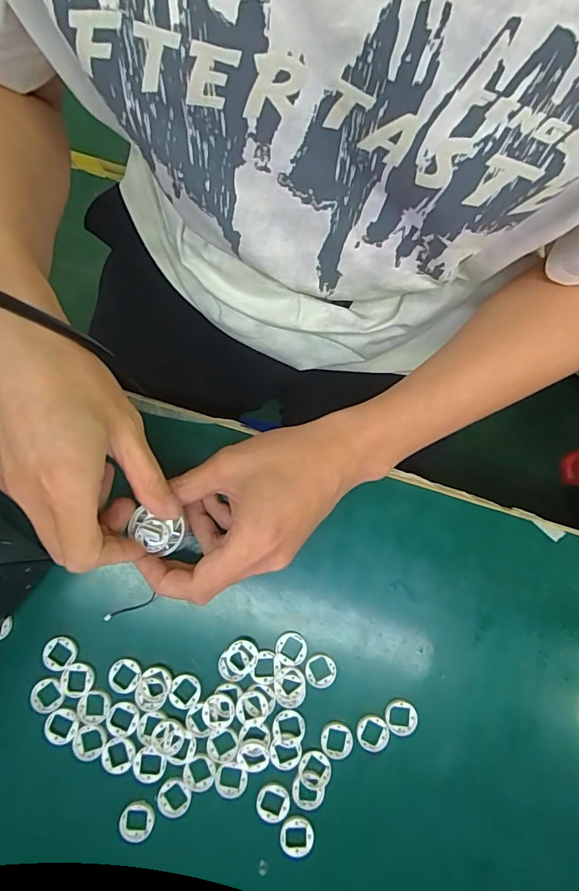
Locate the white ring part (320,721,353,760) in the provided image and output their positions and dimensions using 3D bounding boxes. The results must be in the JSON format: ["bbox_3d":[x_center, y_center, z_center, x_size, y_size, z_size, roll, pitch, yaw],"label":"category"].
[{"bbox_3d":[0.032,0.202,0.318,0.022,0.004,0.022,0,80,-1],"label":"white ring part"}]

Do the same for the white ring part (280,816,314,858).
[{"bbox_3d":[0.005,0.259,0.309,0.021,0.004,0.024,18,80,2],"label":"white ring part"}]

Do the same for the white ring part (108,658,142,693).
[{"bbox_3d":[-0.113,0.159,0.322,0.021,0.004,0.021,13,80,1],"label":"white ring part"}]

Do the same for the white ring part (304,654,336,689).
[{"bbox_3d":[0.022,0.158,0.327,0.021,0.004,0.022,0,80,-1],"label":"white ring part"}]

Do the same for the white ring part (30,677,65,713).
[{"bbox_3d":[-0.166,0.172,0.320,0.023,0.004,0.021,0,80,-1],"label":"white ring part"}]

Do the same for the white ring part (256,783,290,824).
[{"bbox_3d":[-0.011,0.237,0.309,0.022,0.004,0.022,0,80,-1],"label":"white ring part"}]

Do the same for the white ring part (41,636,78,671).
[{"bbox_3d":[-0.159,0.144,0.322,0.024,0.004,0.021,-21,81,-5],"label":"white ring part"}]

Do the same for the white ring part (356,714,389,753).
[{"bbox_3d":[0.057,0.198,0.321,0.021,0.004,0.022,0,80,-1],"label":"white ring part"}]

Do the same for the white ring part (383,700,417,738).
[{"bbox_3d":[0.077,0.188,0.323,0.022,0.004,0.023,0,80,-1],"label":"white ring part"}]

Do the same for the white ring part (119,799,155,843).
[{"bbox_3d":[-0.101,0.249,0.309,0.022,0.004,0.024,15,80,2],"label":"white ring part"}]

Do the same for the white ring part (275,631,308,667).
[{"bbox_3d":[0.002,0.143,0.328,0.021,0.004,0.022,14,80,1],"label":"white ring part"}]

